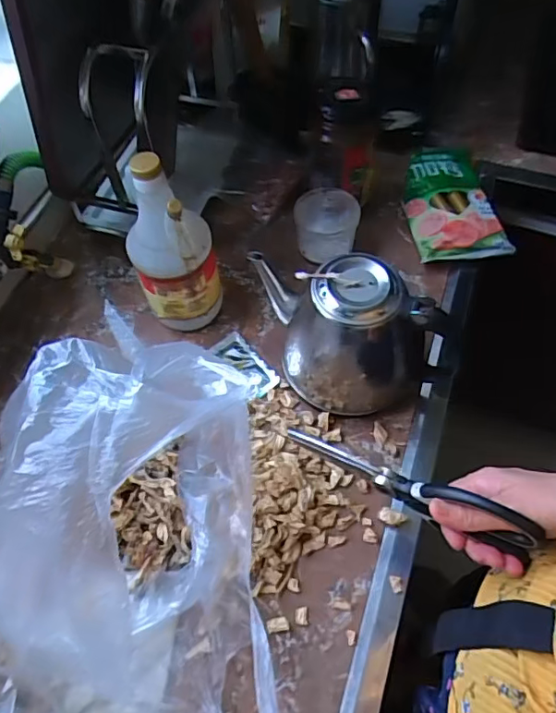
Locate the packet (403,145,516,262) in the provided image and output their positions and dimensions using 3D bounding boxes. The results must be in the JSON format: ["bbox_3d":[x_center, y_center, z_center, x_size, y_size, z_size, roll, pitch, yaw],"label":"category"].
[{"bbox_3d":[0.230,-0.216,0.714,0.117,0.039,0.208,-5,59,-2],"label":"packet"}]

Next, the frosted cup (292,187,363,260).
[{"bbox_3d":[0.063,-0.167,0.671,0.075,0.075,0.072,-1,59,1],"label":"frosted cup"}]

